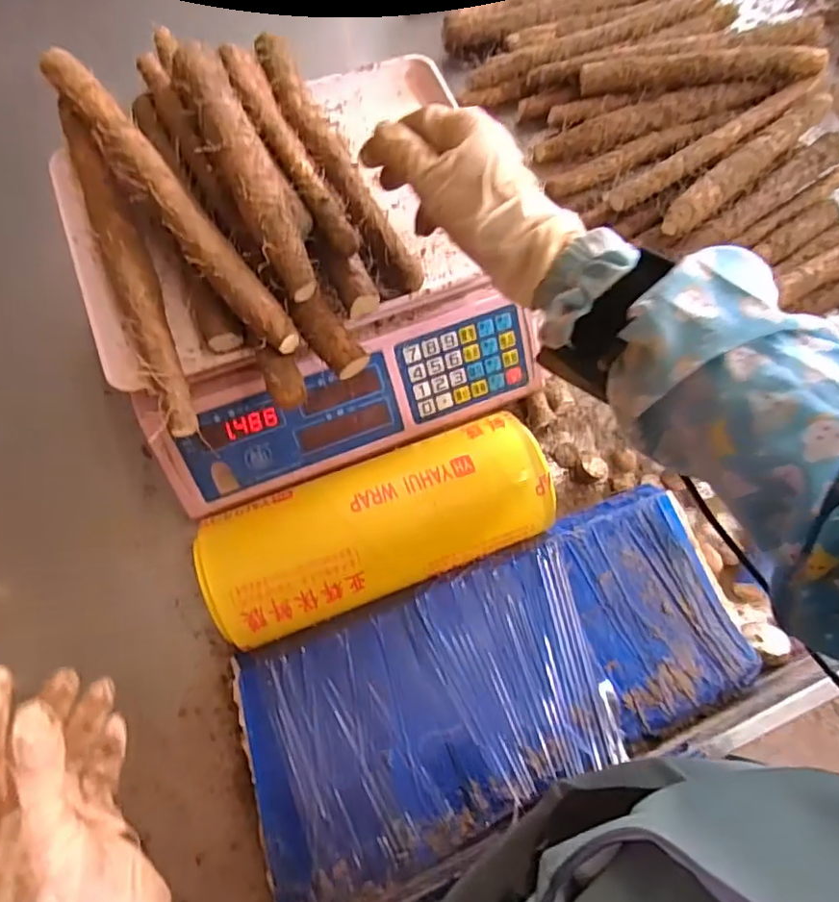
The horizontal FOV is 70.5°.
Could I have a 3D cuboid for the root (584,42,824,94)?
[{"bbox_3d":[0.305,-0.417,0.644,0.255,0.029,0.040,-7,72,-3],"label":"root"}]

